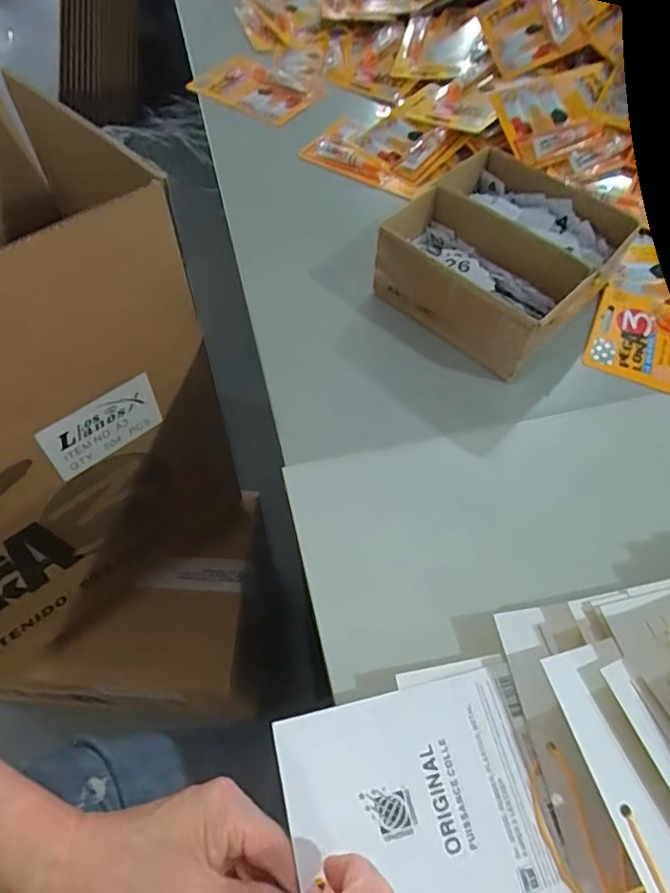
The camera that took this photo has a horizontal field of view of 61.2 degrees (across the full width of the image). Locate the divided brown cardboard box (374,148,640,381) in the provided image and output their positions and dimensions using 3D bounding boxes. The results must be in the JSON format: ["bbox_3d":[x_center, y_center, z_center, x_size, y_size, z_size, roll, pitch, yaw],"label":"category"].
[{"bbox_3d":[0.152,-0.171,0.524,0.175,0.083,0.176,39,66,23],"label":"divided brown cardboard box"}]

